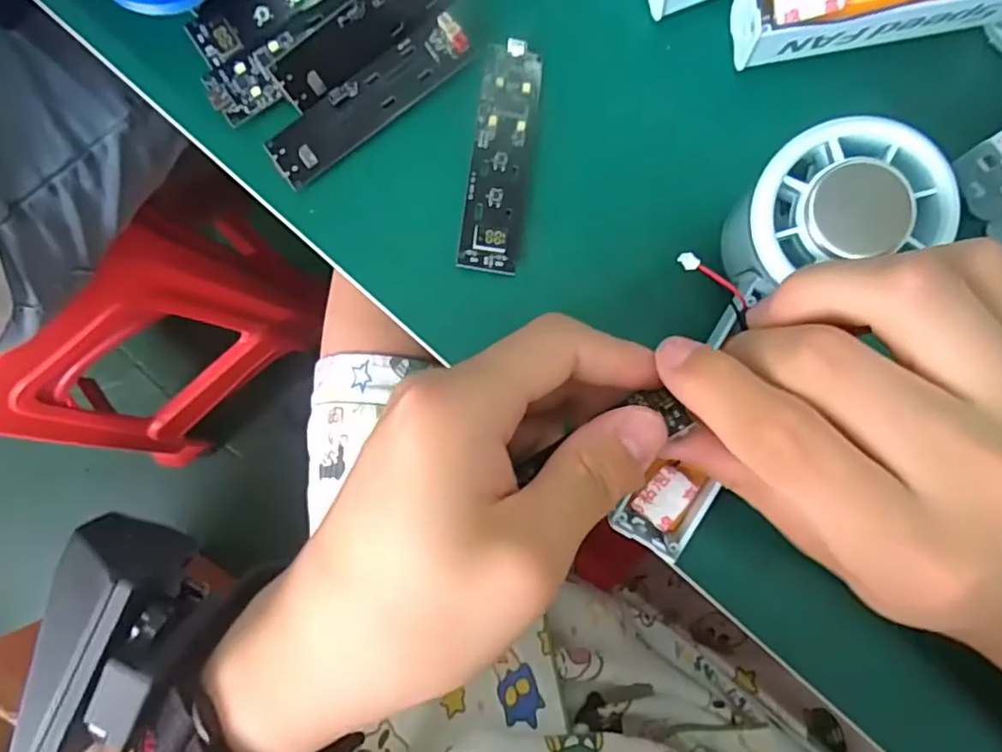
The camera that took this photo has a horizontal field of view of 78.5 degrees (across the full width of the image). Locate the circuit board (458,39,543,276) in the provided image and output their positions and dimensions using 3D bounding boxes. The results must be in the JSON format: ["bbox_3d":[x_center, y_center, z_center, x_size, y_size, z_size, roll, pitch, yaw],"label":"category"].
[{"bbox_3d":[0.000,-0.087,0.241,0.023,0.007,0.091,8,88,3],"label":"circuit board"}]

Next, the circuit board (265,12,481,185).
[{"bbox_3d":[-0.053,-0.111,0.245,0.089,0.009,0.024,-35,86,1],"label":"circuit board"}]

